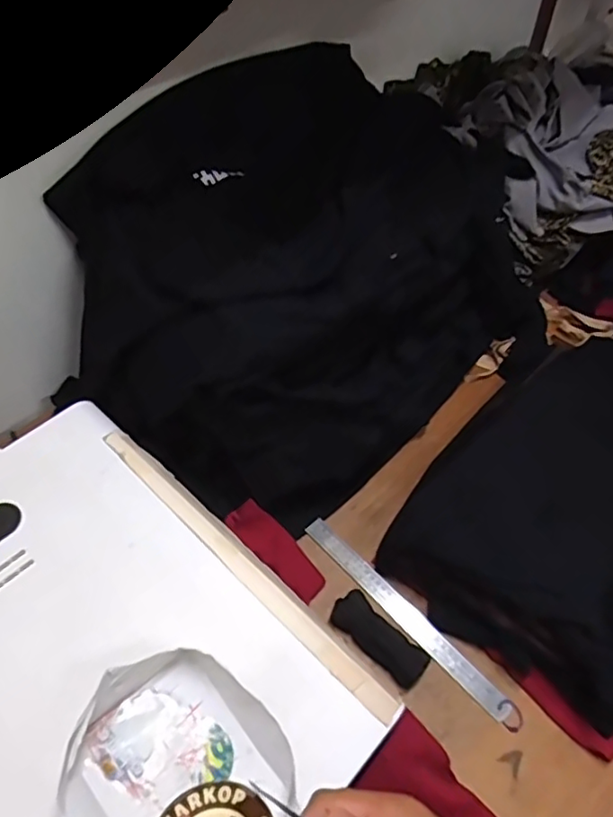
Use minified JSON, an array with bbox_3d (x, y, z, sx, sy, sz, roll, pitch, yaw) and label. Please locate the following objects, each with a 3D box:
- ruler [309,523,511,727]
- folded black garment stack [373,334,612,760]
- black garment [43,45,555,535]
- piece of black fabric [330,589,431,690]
[{"bbox_3d":[0.121,0.260,0.764,0.032,0.006,0.325,-36,62,-26],"label":"ruler"},{"bbox_3d":[0.392,0.117,0.829,0.366,0.128,0.548,38,58,23],"label":"folded black garment stack"},{"bbox_3d":[0.039,-0.199,0.846,0.663,0.359,0.411,-34,62,-27],"label":"black garment"},{"bbox_3d":[0.089,0.282,0.734,0.125,0.014,0.049,37,58,22],"label":"piece of black fabric"}]

